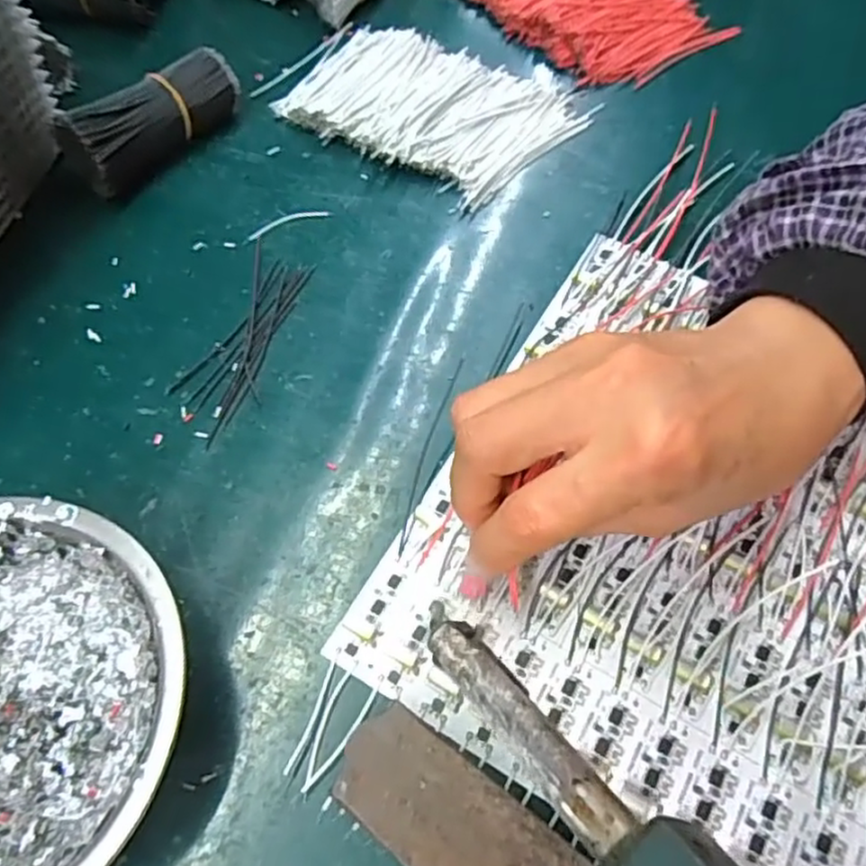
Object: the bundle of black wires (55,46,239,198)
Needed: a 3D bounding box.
[{"bbox_3d":[-0.136,-0.157,0.344,0.090,0.036,0.041,-33,68,-17],"label":"bundle of black wires"}]

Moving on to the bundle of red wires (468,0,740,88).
[{"bbox_3d":[0.082,-0.268,0.415,0.103,0.013,0.172,-39,70,-19],"label":"bundle of red wires"}]

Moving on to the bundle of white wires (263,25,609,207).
[{"bbox_3d":[0.000,-0.176,0.369,0.140,0.012,0.097,31,66,14],"label":"bundle of white wires"}]

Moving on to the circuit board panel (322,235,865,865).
[{"bbox_3d":[0.103,0.035,0.265,0.193,0.014,0.224,28,66,12],"label":"circuit board panel"}]

